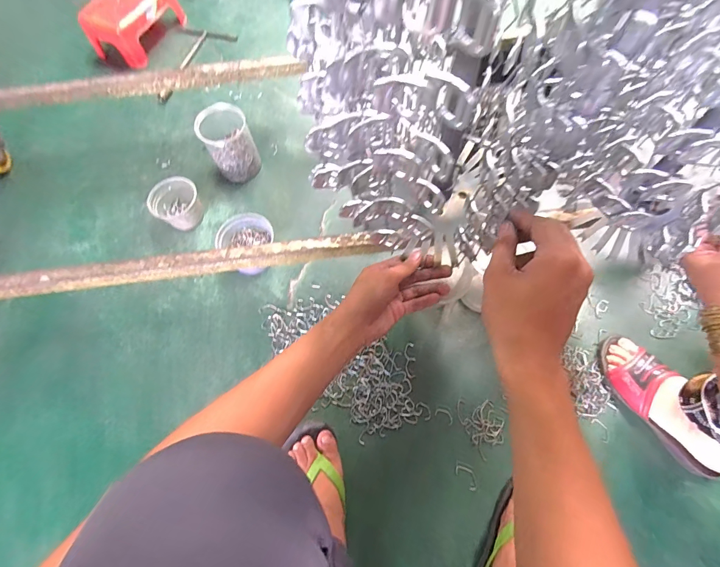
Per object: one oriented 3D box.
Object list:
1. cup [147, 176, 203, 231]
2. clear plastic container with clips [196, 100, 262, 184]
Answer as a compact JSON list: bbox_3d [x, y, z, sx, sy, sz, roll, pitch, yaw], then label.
[{"bbox_3d":[-0.409,-0.180,0.832,0.097,0.066,0.103,-1,66,3],"label":"cup"},{"bbox_3d":[-0.298,-0.321,0.845,0.104,0.139,0.116,-25,67,-8],"label":"clear plastic container with clips"}]

